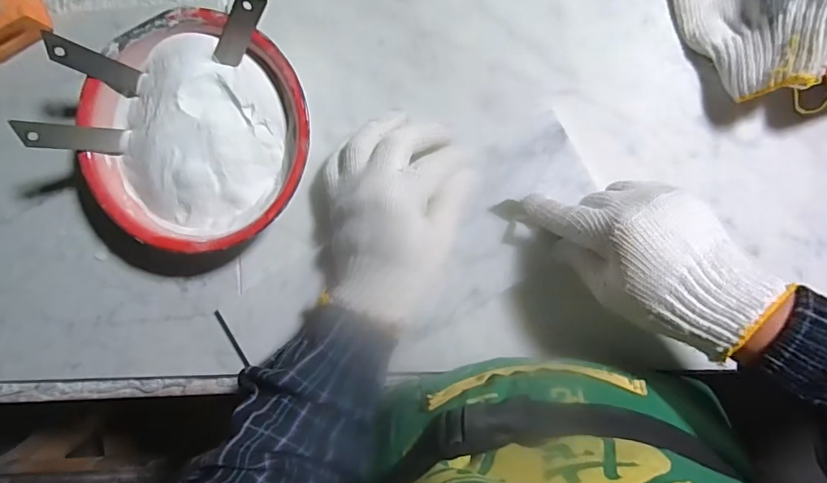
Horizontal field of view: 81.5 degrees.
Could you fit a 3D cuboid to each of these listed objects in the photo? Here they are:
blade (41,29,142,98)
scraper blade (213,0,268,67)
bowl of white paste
[{"bbox_3d":[-0.226,-0.123,0.340,0.007,0.059,0.020,30,99,46],"label":"blade"},{"bbox_3d":[-0.117,-0.141,0.322,0.018,0.064,0.004,24,56,-26],"label":"scraper blade"},{"bbox_3d":[-0.154,-0.075,0.363,0.157,0.053,0.158,0,93,6],"label":"bowl of white paste"}]

